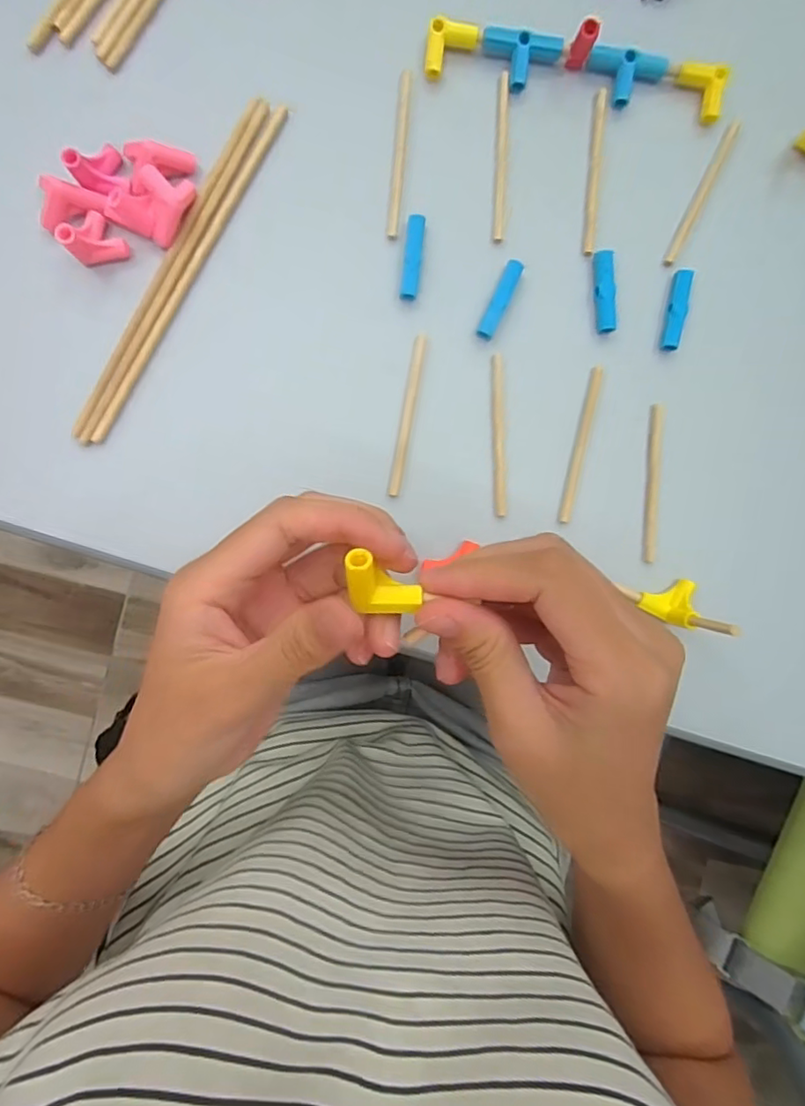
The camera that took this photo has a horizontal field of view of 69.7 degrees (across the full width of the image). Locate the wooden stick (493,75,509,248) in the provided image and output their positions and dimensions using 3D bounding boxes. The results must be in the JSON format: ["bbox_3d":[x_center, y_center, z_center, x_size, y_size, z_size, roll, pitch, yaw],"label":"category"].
[{"bbox_3d":[0.054,-0.212,0.310,0.006,0.004,0.087,2,91,-5],"label":"wooden stick"}]

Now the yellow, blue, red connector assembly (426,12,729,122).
[{"bbox_3d":[0.092,-0.253,0.298,0.157,0.024,0.025,5,90,-5],"label":"yellow, blue, red connector assembly"}]

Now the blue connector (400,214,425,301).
[{"bbox_3d":[0.005,-0.156,0.305,0.009,0.009,0.042,6,90,-5],"label":"blue connector"}]

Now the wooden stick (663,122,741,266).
[{"bbox_3d":[0.161,-0.193,0.310,0.007,0.004,0.084,28,88,-5],"label":"wooden stick"}]

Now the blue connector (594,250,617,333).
[{"bbox_3d":[0.110,-0.142,0.313,0.010,0.007,0.042,-4,91,-5],"label":"blue connector"}]

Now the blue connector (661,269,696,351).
[{"bbox_3d":[0.151,-0.133,0.316,0.009,0.009,0.044,14,90,-5],"label":"blue connector"}]

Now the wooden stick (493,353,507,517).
[{"bbox_3d":[0.053,-0.063,0.312,0.007,0.004,0.085,-1,91,-5],"label":"wooden stick"}]

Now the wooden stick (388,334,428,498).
[{"bbox_3d":[0.003,-0.073,0.309,0.007,0.005,0.086,10,90,-5],"label":"wooden stick"}]

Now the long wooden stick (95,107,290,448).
[{"bbox_3d":[-0.110,-0.144,0.300,0.007,0.006,0.195,29,88,-5],"label":"long wooden stick"}]

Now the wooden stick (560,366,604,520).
[{"bbox_3d":[0.098,-0.059,0.316,0.006,0.004,0.086,12,90,-5],"label":"wooden stick"}]

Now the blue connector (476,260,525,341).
[{"bbox_3d":[0.052,-0.136,0.309,0.010,0.007,0.045,26,89,-5],"label":"blue connector"}]

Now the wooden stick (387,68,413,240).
[{"bbox_3d":[-0.001,-0.210,0.306,0.006,0.006,0.084,5,90,-5],"label":"wooden stick"}]

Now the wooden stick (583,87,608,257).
[{"bbox_3d":[0.105,-0.207,0.313,0.006,0.004,0.089,4,91,-5],"label":"wooden stick"}]

